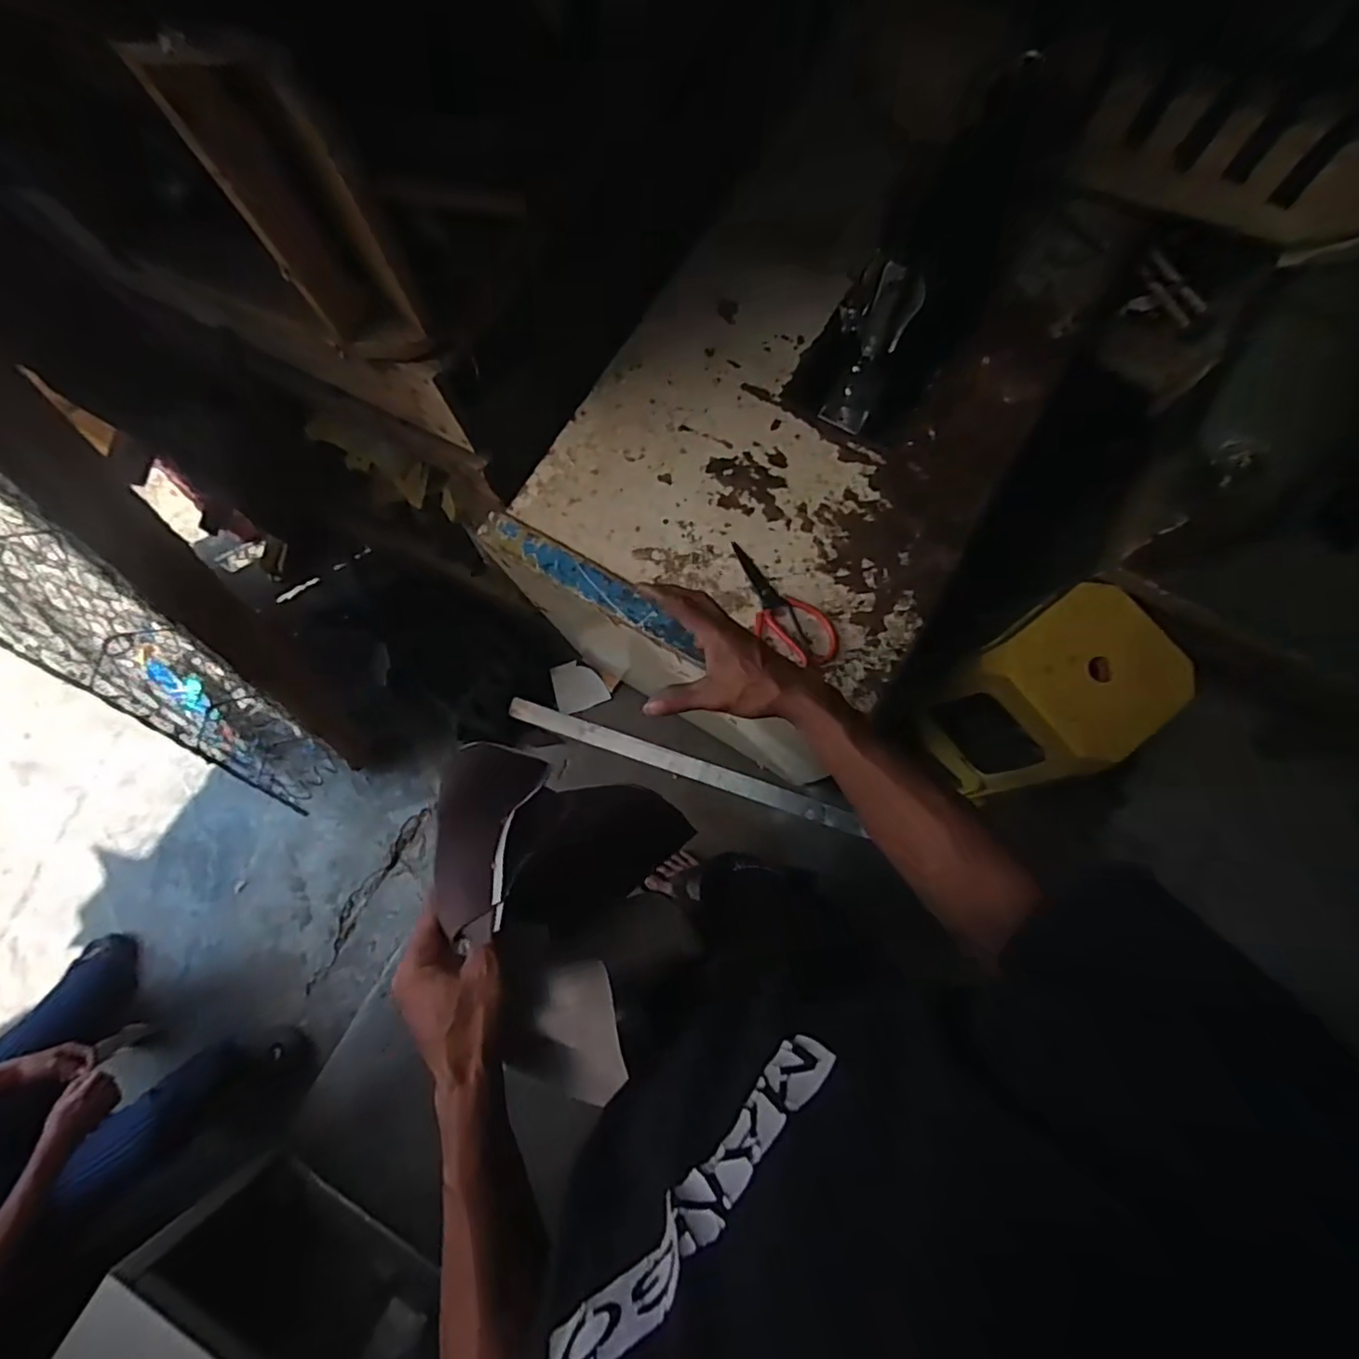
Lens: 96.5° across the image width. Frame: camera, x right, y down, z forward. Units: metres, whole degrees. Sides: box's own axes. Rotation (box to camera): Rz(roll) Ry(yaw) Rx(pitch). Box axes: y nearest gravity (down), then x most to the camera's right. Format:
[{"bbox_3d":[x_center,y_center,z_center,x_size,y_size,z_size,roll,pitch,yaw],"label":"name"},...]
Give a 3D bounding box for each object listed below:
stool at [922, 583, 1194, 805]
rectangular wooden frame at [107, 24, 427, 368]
[{"bbox_3d":[0.690,0.045,1.188,0.264,0.419,0.270,-32,80,-4],"label":"stool"},{"bbox_3d":[-0.353,-0.430,0.587,0.116,0.315,0.027,-6,78,-3],"label":"rectangular wooden frame"}]

